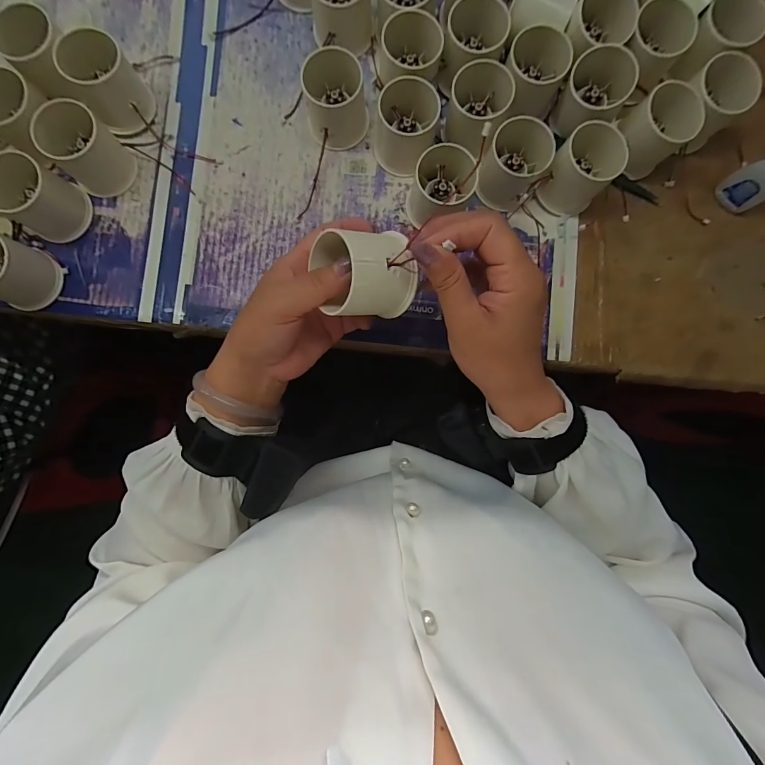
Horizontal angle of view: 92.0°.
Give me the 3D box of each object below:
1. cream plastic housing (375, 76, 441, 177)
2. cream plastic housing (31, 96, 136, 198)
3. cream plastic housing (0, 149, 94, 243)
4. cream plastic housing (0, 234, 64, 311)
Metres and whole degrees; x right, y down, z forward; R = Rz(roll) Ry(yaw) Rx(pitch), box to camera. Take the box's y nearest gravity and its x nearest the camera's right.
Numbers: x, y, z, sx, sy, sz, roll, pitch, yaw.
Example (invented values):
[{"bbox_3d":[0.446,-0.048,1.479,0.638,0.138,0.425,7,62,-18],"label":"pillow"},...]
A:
[{"bbox_3d":[0.021,-0.228,0.328,0.054,0.040,0.066,10,87,0],"label":"cream plastic housing"},{"bbox_3d":[-0.254,-0.199,0.316,0.048,0.049,0.051,0,87,0],"label":"cream plastic housing"},{"bbox_3d":[-0.293,-0.157,0.314,0.048,0.050,0.055,28,87,1],"label":"cream plastic housing"},{"bbox_3d":[-0.313,-0.093,0.310,0.050,0.055,0.054,18,87,1],"label":"cream plastic housing"}]

